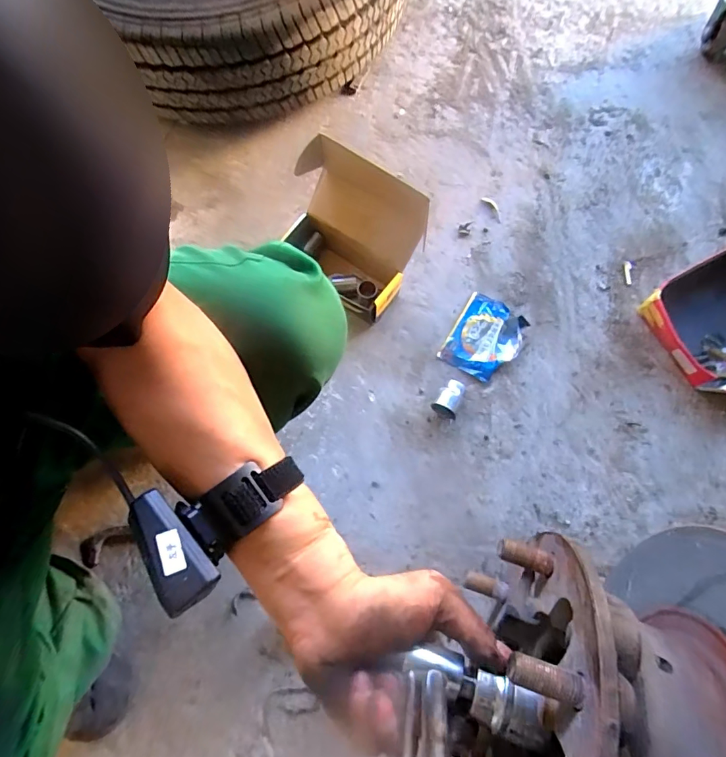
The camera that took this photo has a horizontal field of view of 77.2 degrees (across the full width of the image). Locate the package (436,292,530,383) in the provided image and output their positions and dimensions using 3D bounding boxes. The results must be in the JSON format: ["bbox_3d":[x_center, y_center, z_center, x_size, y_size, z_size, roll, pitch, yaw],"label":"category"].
[{"bbox_3d":[0.182,-0.060,0.679,0.098,0.016,0.119,29,78,9],"label":"package"}]

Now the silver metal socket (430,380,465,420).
[{"bbox_3d":[0.124,0.028,0.646,0.035,0.036,0.050,27,77,8],"label":"silver metal socket"}]

